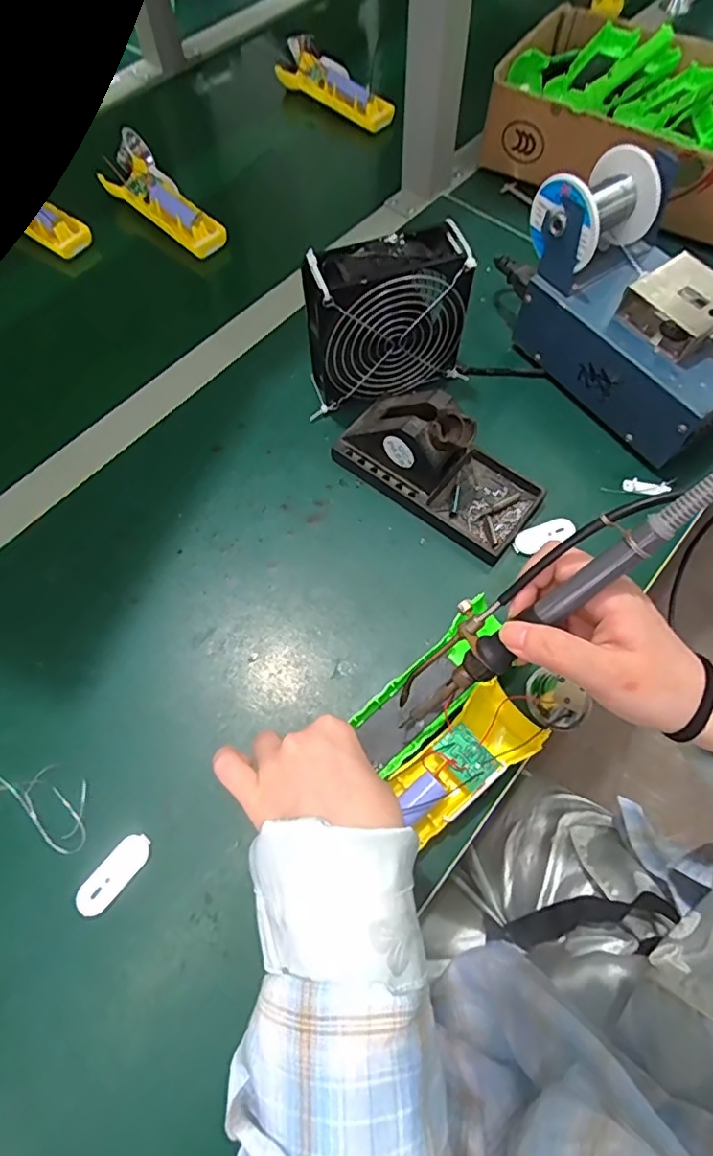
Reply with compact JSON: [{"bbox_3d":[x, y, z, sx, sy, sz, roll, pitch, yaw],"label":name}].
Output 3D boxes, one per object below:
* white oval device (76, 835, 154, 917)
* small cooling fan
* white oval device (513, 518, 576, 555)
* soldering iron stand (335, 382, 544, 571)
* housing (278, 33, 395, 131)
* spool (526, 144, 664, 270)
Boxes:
[{"bbox_3d":[-0.147,0.178,0.337,0.021,0.004,0.050,37,72,17],"label":"white oval device"},{"bbox_3d":[0.022,-0.196,0.436,0.123,0.120,0.051,-19,66,-6],"label":"small cooling fan"},{"bbox_3d":[0.144,-0.032,0.429,0.049,0.012,0.017,-18,66,-6],"label":"white oval device"},{"bbox_3d":[0.064,-0.093,0.420,0.154,0.070,0.075,36,72,17],"label":"soldering iron stand"},{"bbox_3d":[-0.033,-0.609,0.683,0.057,0.029,0.194,-40,70,-15],"label":"housing"},{"bbox_3d":[0.177,-0.277,0.415,0.070,0.058,0.063,-37,70,-14],"label":"spool"}]

